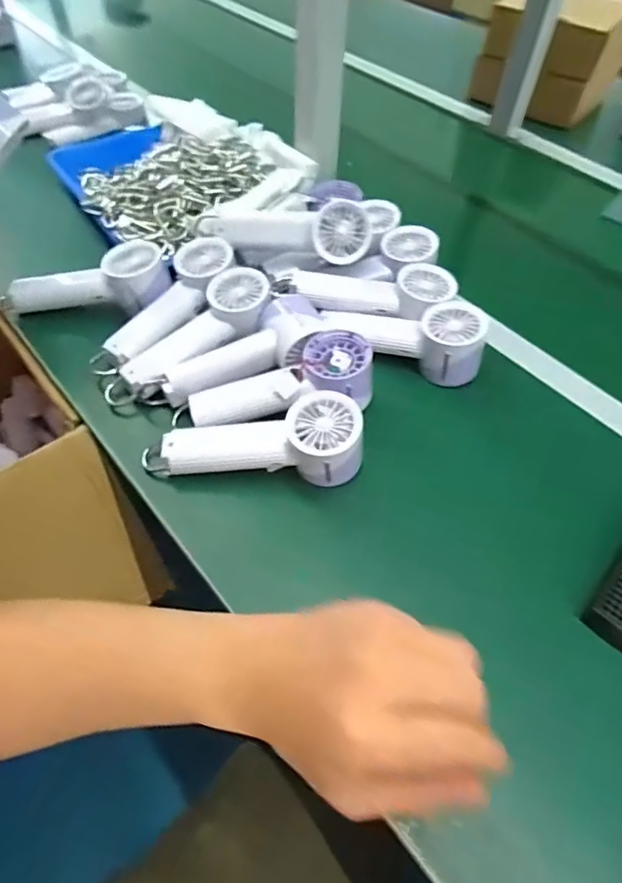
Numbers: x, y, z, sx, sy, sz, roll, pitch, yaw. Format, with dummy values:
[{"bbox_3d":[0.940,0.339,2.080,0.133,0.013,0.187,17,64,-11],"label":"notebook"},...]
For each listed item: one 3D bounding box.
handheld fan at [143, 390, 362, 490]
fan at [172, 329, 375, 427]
[{"bbox_3d":[-0.048,0.006,0.464,0.198,0.067,0.061,-5,53,13],"label":"handheld fan"},{"bbox_3d":[-0.034,-0.052,0.487,0.193,0.053,0.065,-10,55,-9],"label":"fan"}]

